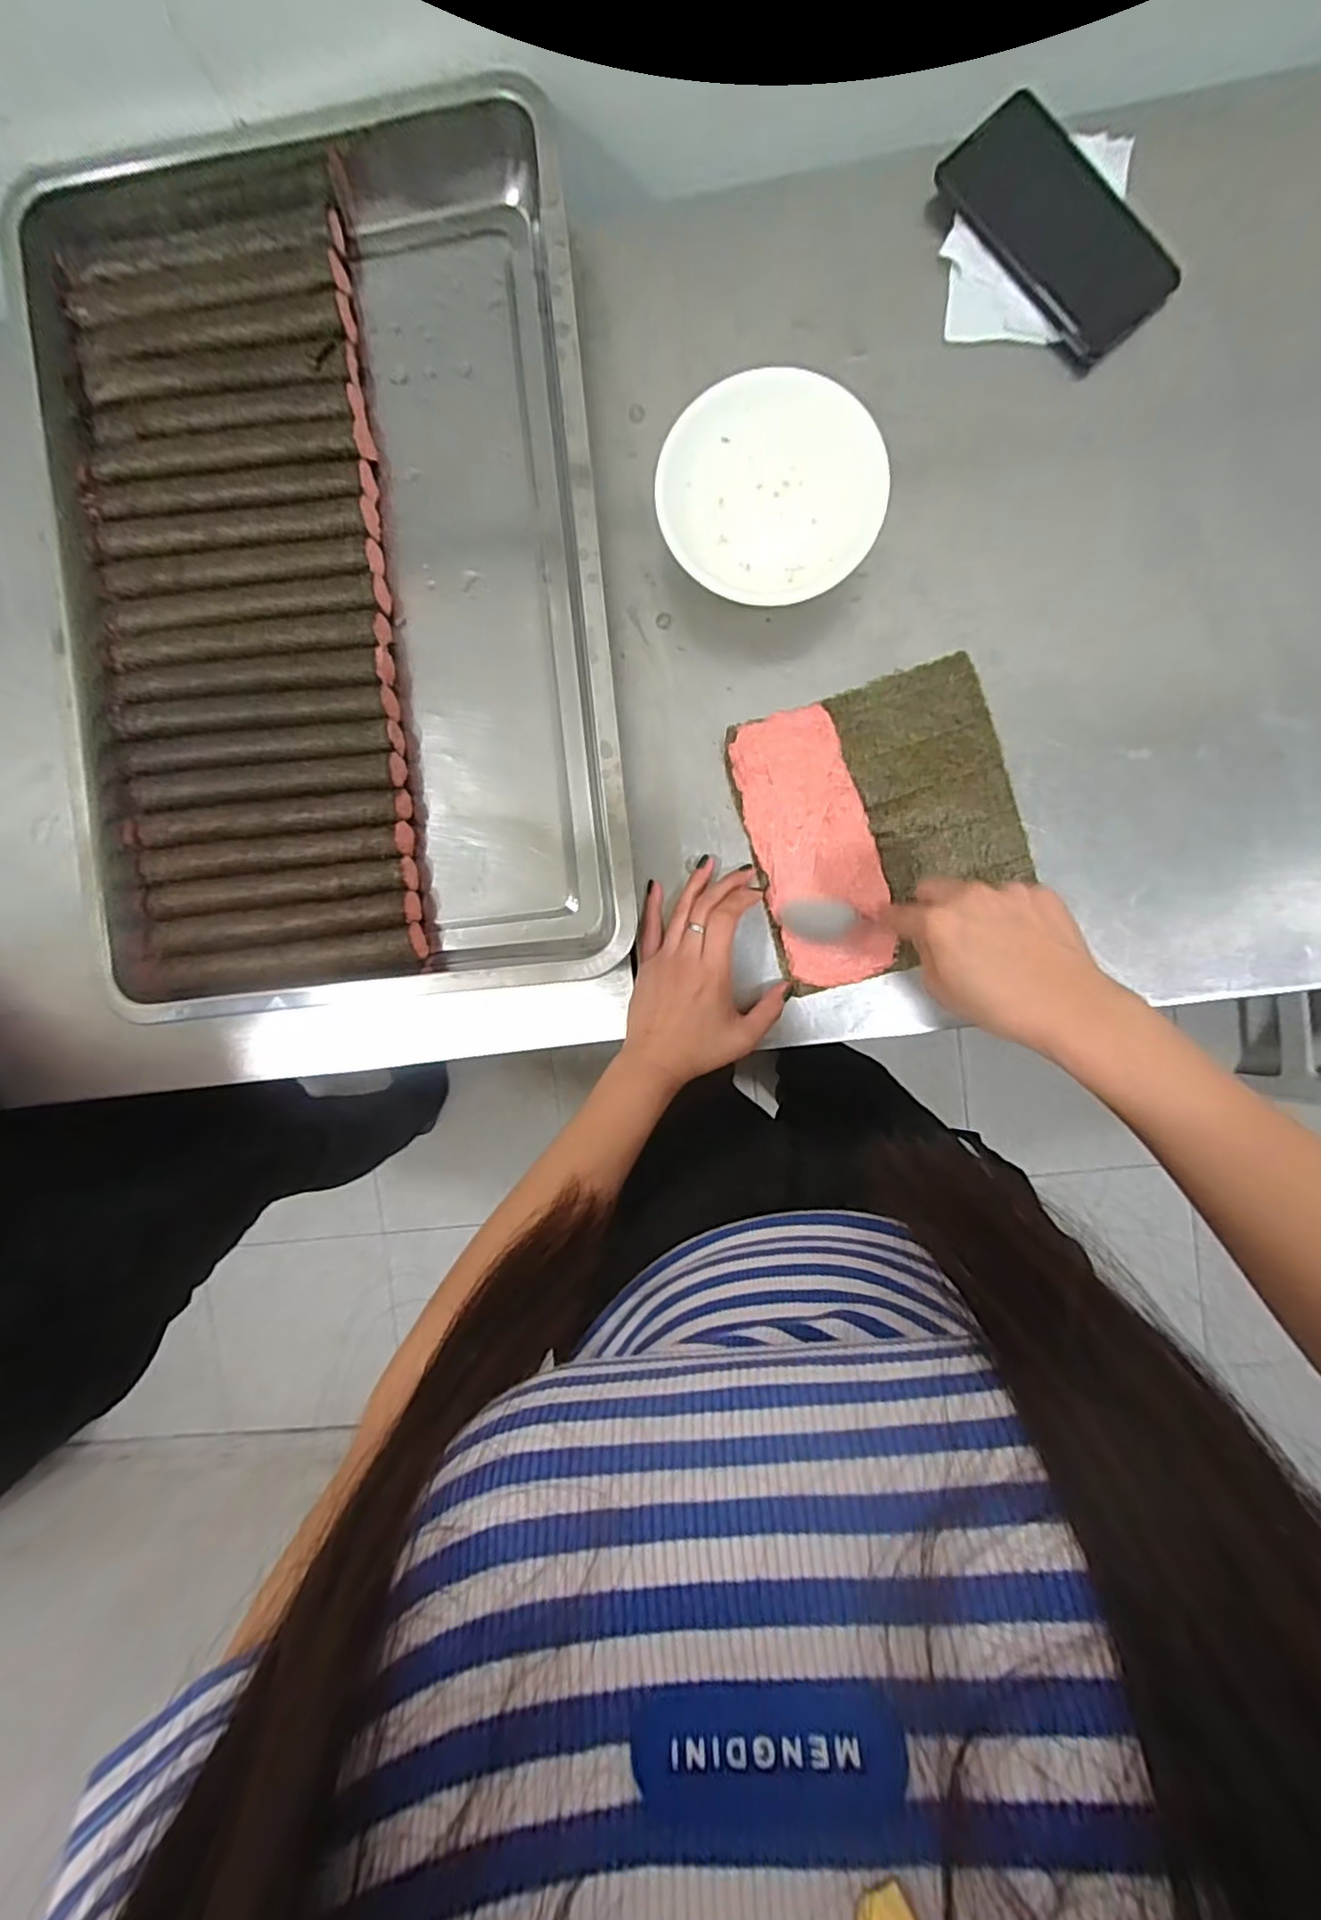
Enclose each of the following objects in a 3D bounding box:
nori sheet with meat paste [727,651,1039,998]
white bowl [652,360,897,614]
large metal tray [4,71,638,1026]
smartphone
[{"bbox_3d":[0.156,-0.094,0.456,0.183,0.011,0.194,-17,90,4],"label":"nori sheet with meat paste"},{"bbox_3d":[0.073,-0.309,0.436,0.139,0.049,0.133,0,92,4],"label":"white bowl"},{"bbox_3d":[-0.227,-0.278,0.462,0.376,0.053,0.607,-5,91,4],"label":"large metal tray"},{"bbox_3d":[0.267,-0.491,0.435,0.075,0.016,0.163,-41,89,4],"label":"smartphone"}]

